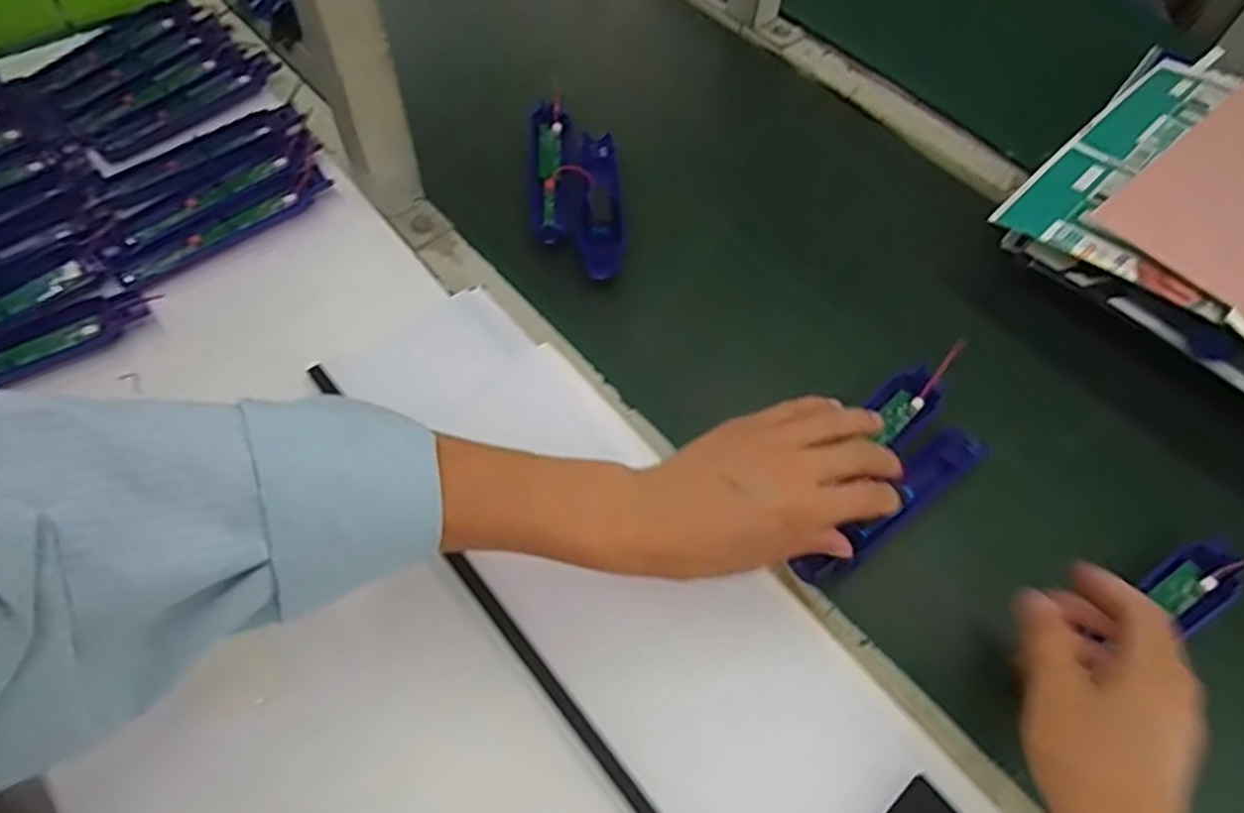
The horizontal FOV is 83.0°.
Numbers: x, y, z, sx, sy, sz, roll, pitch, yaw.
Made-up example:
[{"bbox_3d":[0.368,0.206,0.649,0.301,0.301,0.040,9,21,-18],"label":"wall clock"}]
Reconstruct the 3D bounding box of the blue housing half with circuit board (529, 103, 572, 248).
[{"bbox_3d":[-0.065,-0.202,0.615,0.033,0.030,0.155,1,58,-2],"label":"blue housing half with circuit board"}]

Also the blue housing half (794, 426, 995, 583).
[{"bbox_3d":[0.181,0.065,0.464,0.166,0.013,0.030,-33,65,-24],"label":"blue housing half"}]

